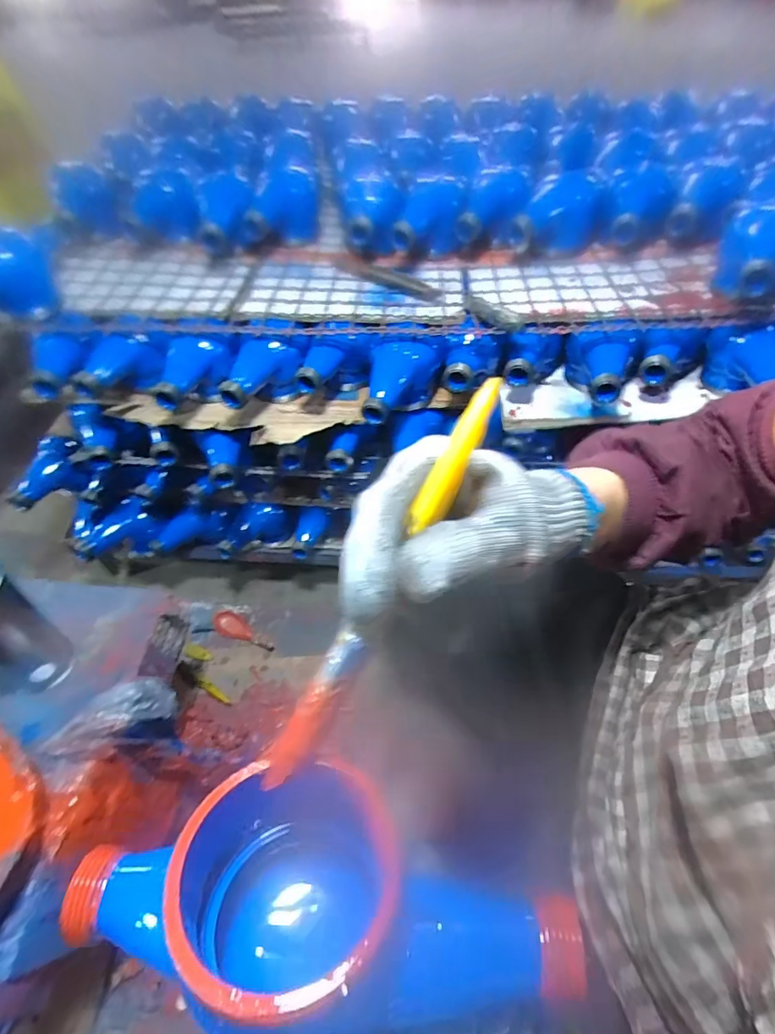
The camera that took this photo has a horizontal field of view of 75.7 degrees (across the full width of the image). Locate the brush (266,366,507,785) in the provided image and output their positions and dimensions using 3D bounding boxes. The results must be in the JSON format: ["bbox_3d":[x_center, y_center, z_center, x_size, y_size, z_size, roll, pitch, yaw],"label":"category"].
[{"bbox_3d":[-0.001,0.025,0.190,0.016,0.007,0.172,29,90,25],"label":"brush"}]

